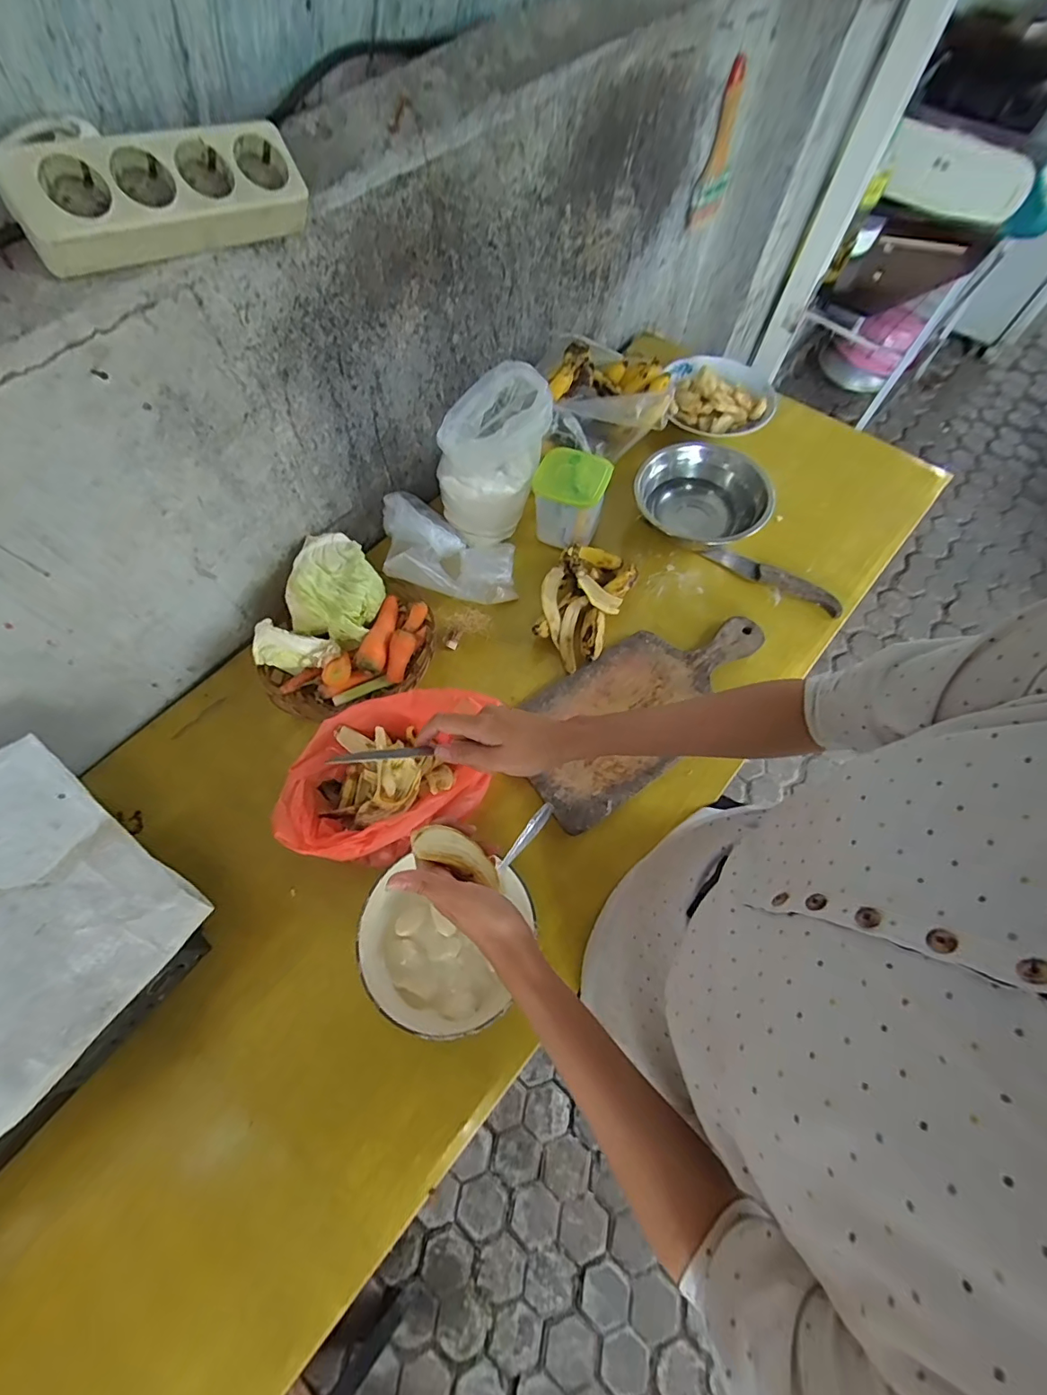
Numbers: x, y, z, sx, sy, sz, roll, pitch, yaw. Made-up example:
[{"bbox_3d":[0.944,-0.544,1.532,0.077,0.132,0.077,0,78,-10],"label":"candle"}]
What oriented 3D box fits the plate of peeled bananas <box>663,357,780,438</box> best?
[{"bbox_3d":[0.328,-0.500,0.856,0.170,0.040,0.152,12,67,4],"label":"plate of peeled bananas"}]

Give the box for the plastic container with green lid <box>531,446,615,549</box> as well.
[{"bbox_3d":[0.066,-0.278,0.737,0.096,0.107,0.087,17,67,6],"label":"plastic container with green lid"}]

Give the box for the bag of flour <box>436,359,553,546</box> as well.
[{"bbox_3d":[-0.037,-0.314,0.692,0.139,0.197,0.081,-29,70,-12],"label":"bag of flour"}]

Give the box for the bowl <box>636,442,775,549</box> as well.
[{"bbox_3d":[0.263,-0.297,0.754,0.181,0.075,0.184,0,67,-1],"label":"bowl"}]

